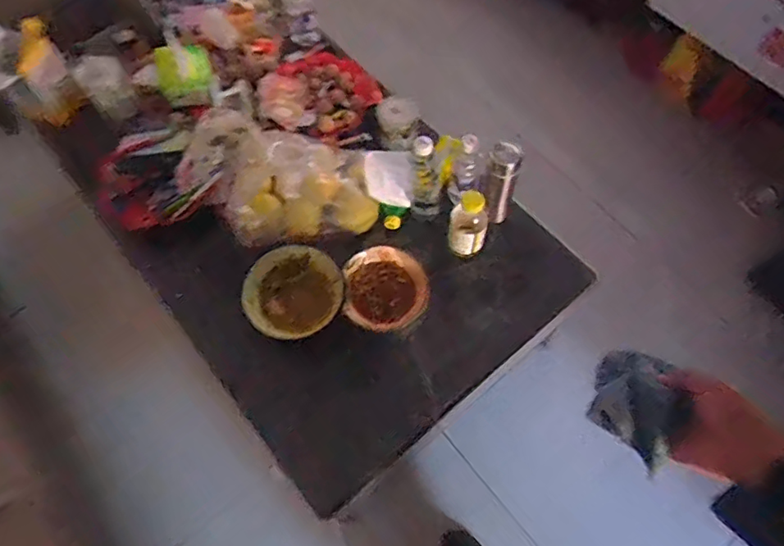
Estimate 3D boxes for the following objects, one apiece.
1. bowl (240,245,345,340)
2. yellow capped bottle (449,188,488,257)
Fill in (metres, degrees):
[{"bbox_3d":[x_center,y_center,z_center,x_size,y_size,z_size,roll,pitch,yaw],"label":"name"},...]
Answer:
[{"bbox_3d":[-0.183,0.039,1.045,0.179,0.058,0.168,0,65,0],"label":"bowl"},{"bbox_3d":[0.144,-0.090,1.045,0.059,0.146,0.059,0,65,0],"label":"yellow capped bottle"}]

